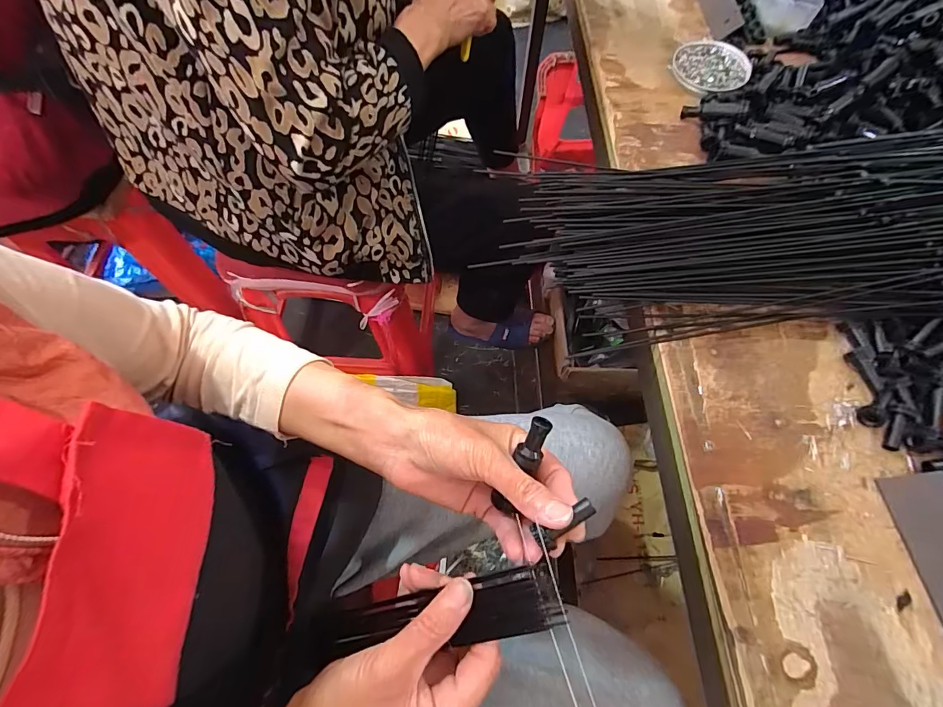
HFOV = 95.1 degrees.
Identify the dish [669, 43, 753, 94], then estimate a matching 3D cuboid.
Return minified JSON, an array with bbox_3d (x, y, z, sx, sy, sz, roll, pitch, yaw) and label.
[{"bbox_3d":[0.298,-0.357,0.535,0.087,0.012,0.075,0,65,-3],"label":"dish"}]

